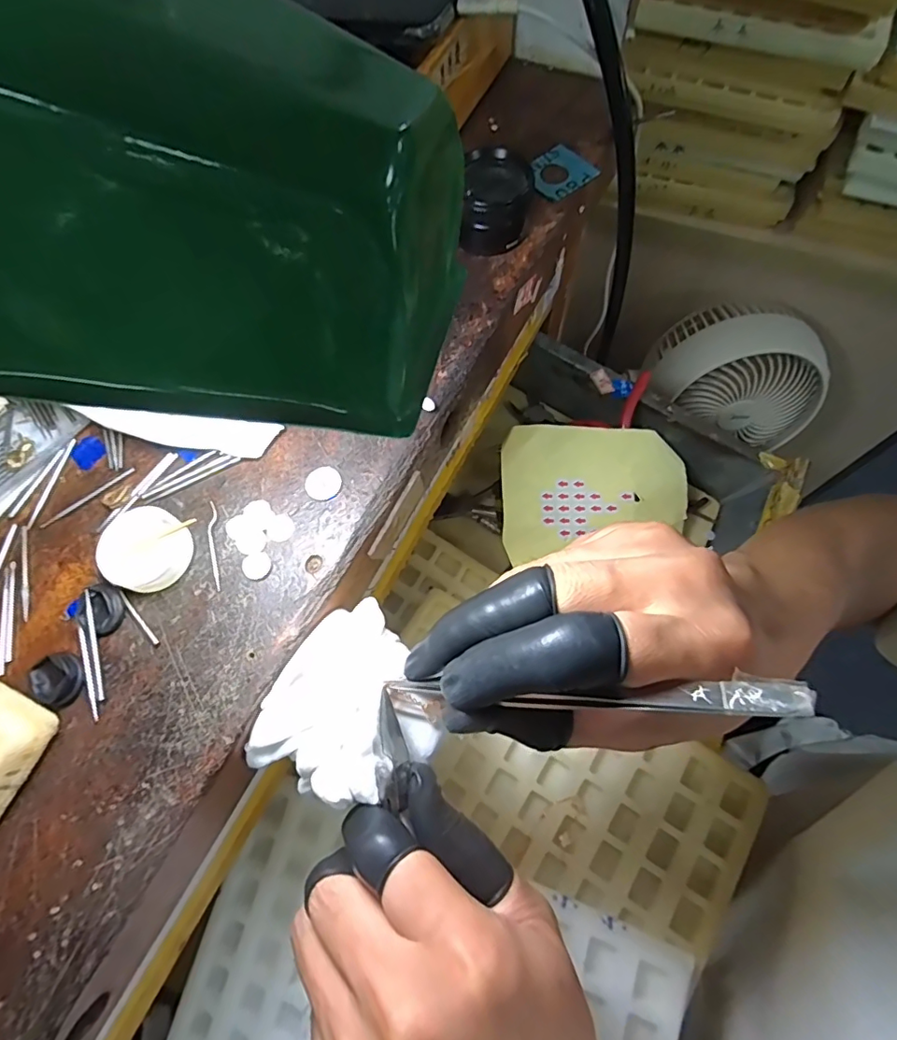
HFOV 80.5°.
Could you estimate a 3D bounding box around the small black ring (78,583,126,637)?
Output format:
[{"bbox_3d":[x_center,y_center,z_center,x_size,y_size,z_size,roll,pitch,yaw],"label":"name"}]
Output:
[{"bbox_3d":[-0.134,0.034,0.204,0.016,0.009,0.018,15,69,9],"label":"small black ring"}]

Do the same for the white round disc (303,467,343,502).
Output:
[{"bbox_3d":[-0.053,-0.016,0.225,0.015,0.004,0.014,-1,68,2],"label":"white round disc"}]

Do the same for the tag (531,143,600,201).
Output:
[{"bbox_3d":[0.061,-0.191,0.290,0.034,0.004,0.031,-39,71,-12],"label":"tag"}]

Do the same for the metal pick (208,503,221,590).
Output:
[{"bbox_3d":[-0.097,0.010,0.216,0.004,0.004,0.039,-11,68,-2],"label":"metal pick"}]

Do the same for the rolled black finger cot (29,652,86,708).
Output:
[{"bbox_3d":[-0.145,0.059,0.195,0.017,0.008,0.018,-1,68,2],"label":"rolled black finger cot"}]

